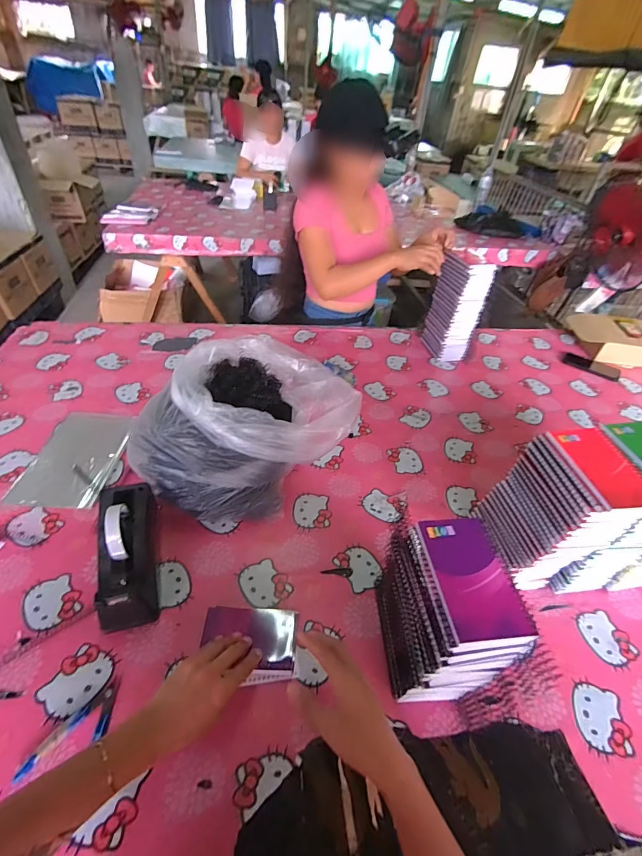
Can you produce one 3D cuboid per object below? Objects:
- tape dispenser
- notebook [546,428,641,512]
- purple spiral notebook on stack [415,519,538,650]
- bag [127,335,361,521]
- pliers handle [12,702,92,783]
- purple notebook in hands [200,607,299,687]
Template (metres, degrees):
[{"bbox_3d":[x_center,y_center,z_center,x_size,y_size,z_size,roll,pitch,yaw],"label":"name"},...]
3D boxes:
[{"bbox_3d":[-0.295,0.188,0.581,0.077,0.117,0.206,-8,44,-13],"label":"tape dispenser"},{"bbox_3d":[0.359,0.046,0.487,0.082,0.010,0.130,-4,44,-9],"label":"notebook"},{"bbox_3d":[0.153,0.151,0.393,0.082,0.013,0.124,-1,43,-7],"label":"purple spiral notebook on stack"},{"bbox_3d":[-0.130,0.002,0.737,0.332,0.218,0.362,21,45,16],"label":"bag"},{"bbox_3d":[-0.317,0.371,0.453,0.015,0.011,0.086,30,48,25],"label":"pliers handle"},{"bbox_3d":[-0.103,0.317,0.562,0.138,0.019,0.096,7,41,-6],"label":"purple notebook in hands"}]

